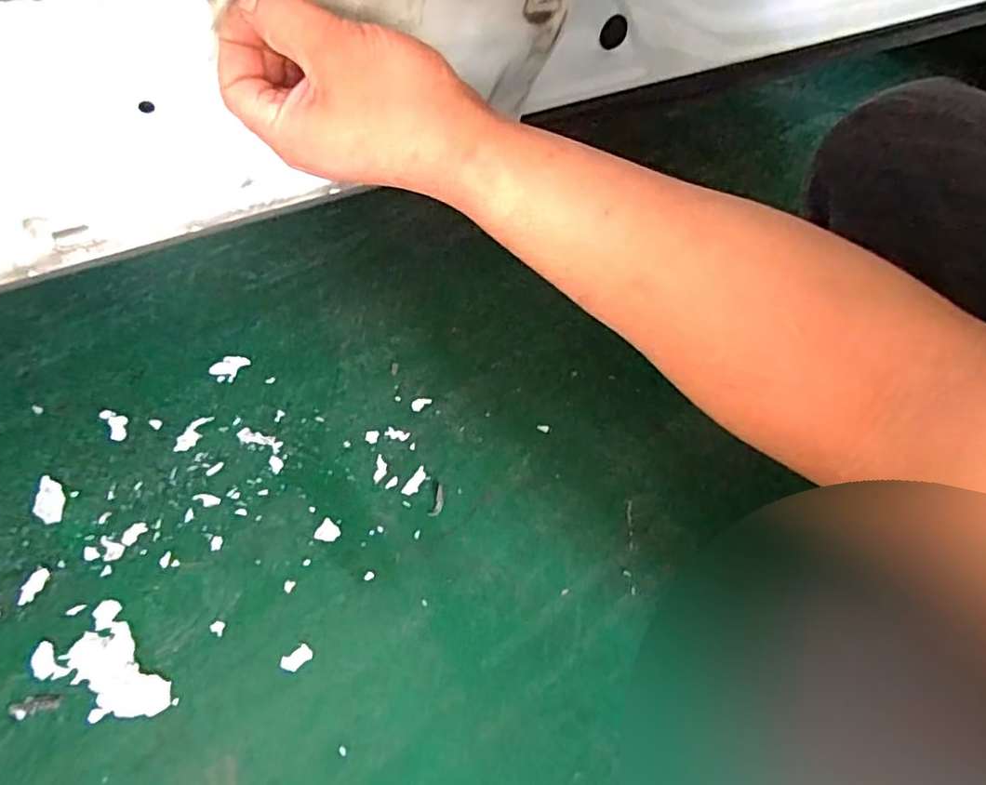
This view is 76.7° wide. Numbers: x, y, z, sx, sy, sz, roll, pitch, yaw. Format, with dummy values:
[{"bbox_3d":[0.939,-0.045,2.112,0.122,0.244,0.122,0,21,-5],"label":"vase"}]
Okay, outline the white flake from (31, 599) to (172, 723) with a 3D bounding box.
[{"bbox_3d":[-0.340,0.245,0.542,0.119,0.005,0.072,39,60,24],"label":"white flake"}]

